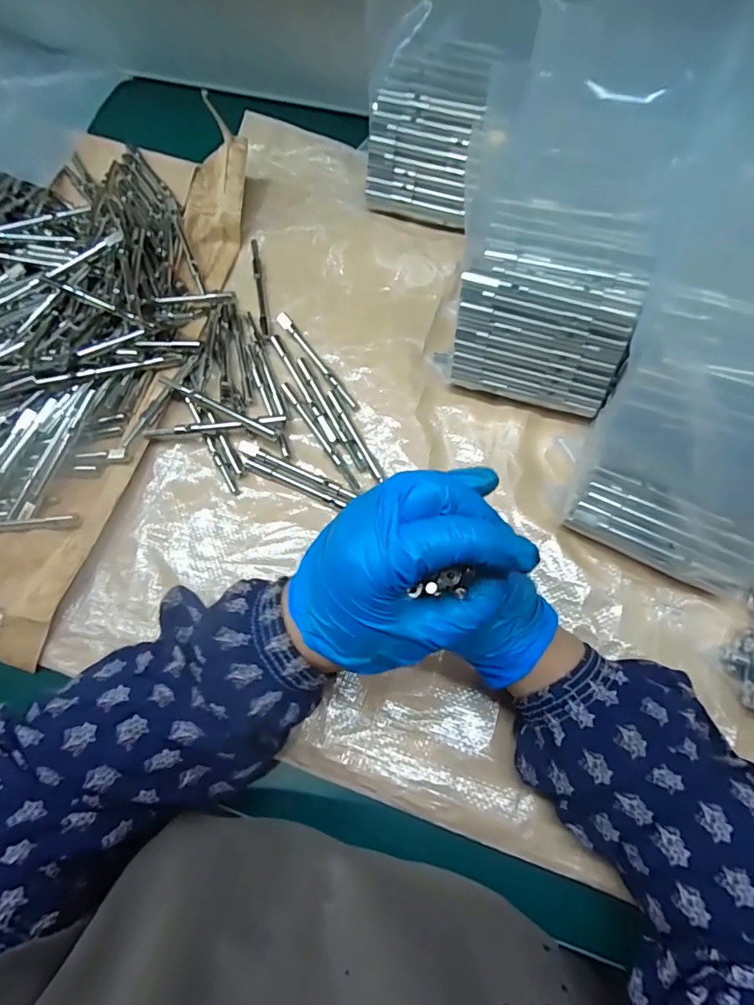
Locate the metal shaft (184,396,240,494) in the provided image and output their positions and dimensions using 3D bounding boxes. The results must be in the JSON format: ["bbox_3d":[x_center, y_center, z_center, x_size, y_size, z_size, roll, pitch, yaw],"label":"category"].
[{"bbox_3d":[-0.132,-0.046,0.378,0.007,0.008,0.093,-29,73,-7],"label":"metal shaft"}]

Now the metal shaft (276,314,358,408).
[{"bbox_3d":[-0.050,-0.121,0.398,0.011,0.004,0.114,-37,74,-9],"label":"metal shaft"}]

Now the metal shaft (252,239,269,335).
[{"bbox_3d":[-0.106,-0.195,0.426,0.008,0.004,0.106,-10,72,-1],"label":"metal shaft"}]

